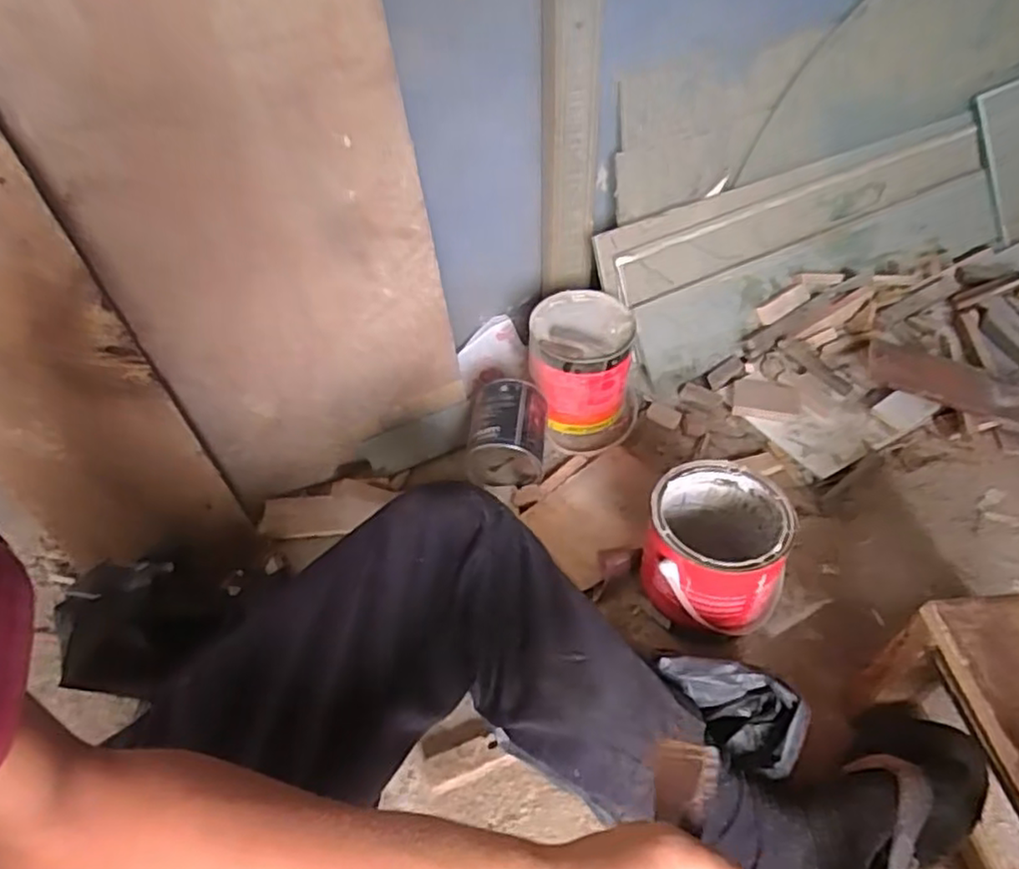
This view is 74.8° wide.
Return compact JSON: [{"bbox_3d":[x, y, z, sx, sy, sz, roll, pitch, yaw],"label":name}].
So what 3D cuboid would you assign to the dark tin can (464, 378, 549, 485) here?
[{"bbox_3d":[-0.001,0.002,0.950,0.106,0.107,0.131,2,47,6],"label":"dark tin can"}]

